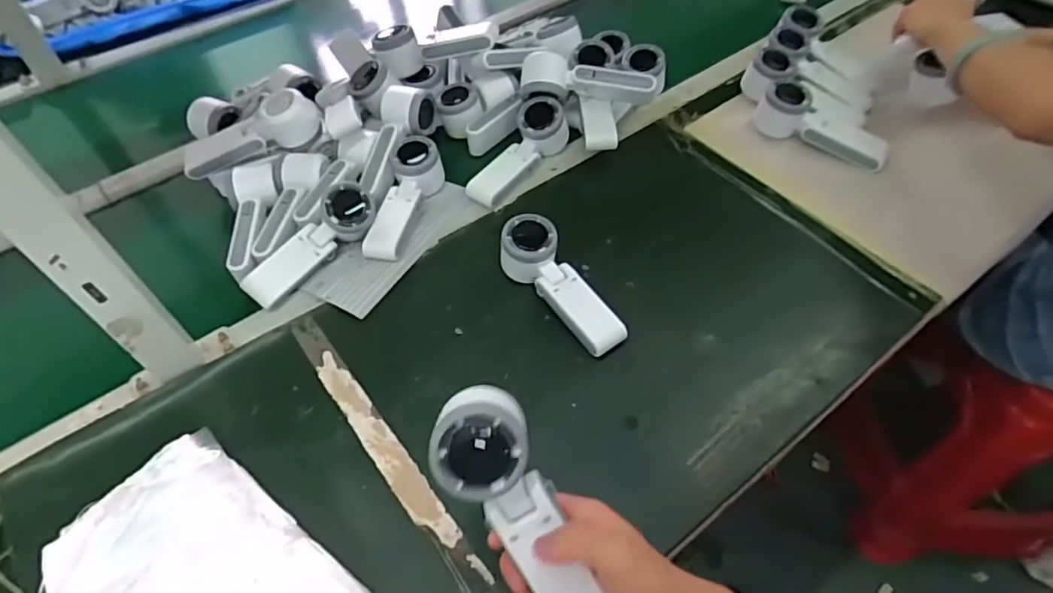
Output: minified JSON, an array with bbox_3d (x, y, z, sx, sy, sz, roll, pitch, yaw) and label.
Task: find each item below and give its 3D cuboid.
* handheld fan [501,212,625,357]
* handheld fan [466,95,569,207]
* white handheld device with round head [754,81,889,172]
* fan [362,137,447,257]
[{"bbox_3d":[0.035,-0.011,0.620,0.053,0.043,0.168,-33,71,-20],"label":"handheld fan"},{"bbox_3d":[-0.012,-0.175,0.739,0.059,0.043,0.160,32,73,23],"label":"handheld fan"},{"bbox_3d":[0.366,-0.211,0.738,0.164,0.071,0.060,25,58,19],"label":"white handheld device with round head"},{"bbox_3d":[-0.140,-0.121,0.699,0.060,0.048,0.177,7,54,7],"label":"fan"}]

